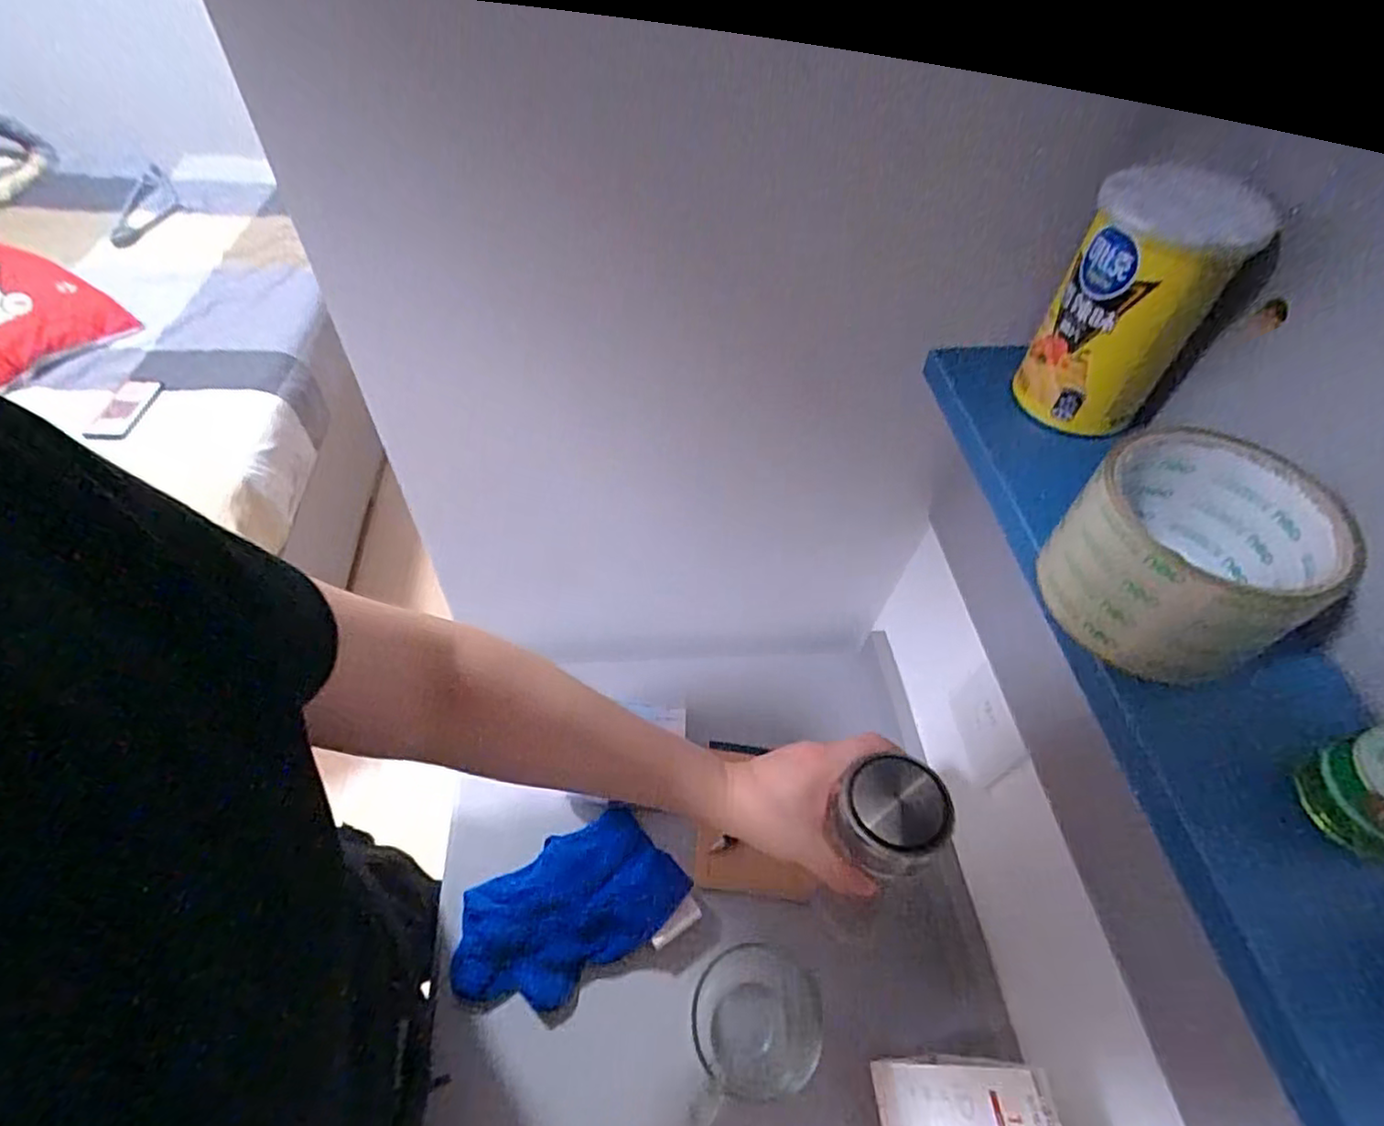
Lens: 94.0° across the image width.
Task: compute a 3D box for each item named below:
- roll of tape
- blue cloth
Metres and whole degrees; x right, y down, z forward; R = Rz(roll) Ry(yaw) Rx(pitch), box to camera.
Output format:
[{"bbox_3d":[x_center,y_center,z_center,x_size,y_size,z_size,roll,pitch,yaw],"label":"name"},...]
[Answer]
[{"bbox_3d":[0.202,-0.003,0.266,0.088,0.067,0.083,3,53,-4],"label":"roll of tape"},{"bbox_3d":[-0.117,0.323,0.599,0.204,0.036,0.120,-26,60,-23],"label":"blue cloth"}]

